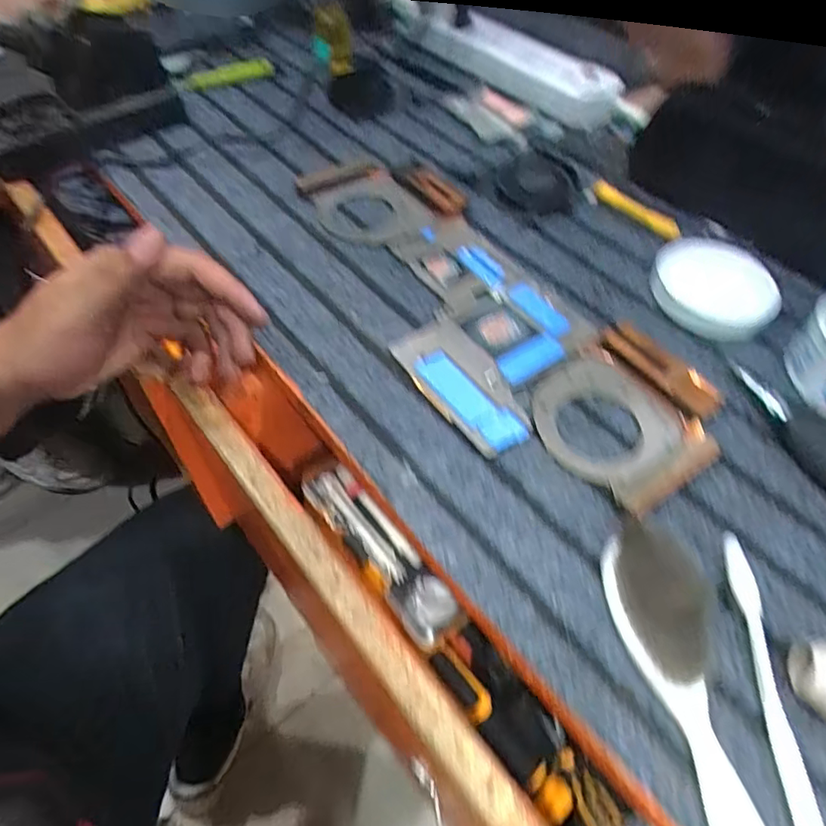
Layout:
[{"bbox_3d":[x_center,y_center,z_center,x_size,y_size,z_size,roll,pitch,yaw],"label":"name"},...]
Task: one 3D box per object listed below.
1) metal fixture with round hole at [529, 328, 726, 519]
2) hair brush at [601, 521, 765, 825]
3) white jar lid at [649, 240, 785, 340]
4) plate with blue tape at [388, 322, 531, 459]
[{"bbox_3d":[0.128,-0.002,0.327,0.114,0.007,0.093,-36,62,-25],"label":"metal fixture with round hole"},{"bbox_3d":[0.119,0.118,0.230,0.038,0.024,0.148,-9,54,-9],"label":"hair brush"},{"bbox_3d":[0.213,-0.089,0.390,0.086,0.015,0.083,1,53,-2],"label":"white jar lid"},{"bbox_3d":[0.032,-0.018,0.334,0.048,0.006,0.098,-28,59,-21],"label":"plate with blue tape"}]

